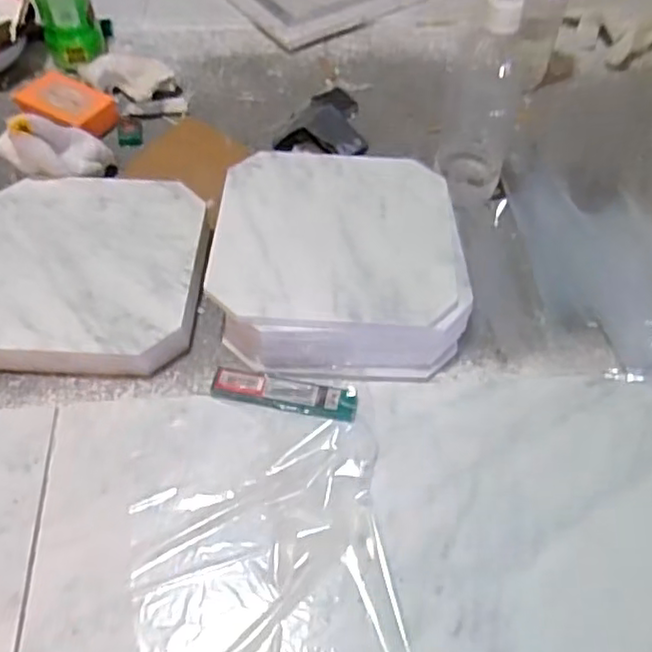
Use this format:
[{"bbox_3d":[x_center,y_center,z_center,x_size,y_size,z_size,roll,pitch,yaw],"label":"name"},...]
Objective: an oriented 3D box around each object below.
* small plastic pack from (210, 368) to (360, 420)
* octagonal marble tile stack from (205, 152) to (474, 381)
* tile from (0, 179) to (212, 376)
[{"bbox_3d":[-0.032,0.052,0.523,0.113,0.010,0.029,8,51,5],"label":"small plastic pack"},{"bbox_3d":[0.011,-0.058,0.588,0.204,0.068,0.219,0,51,-1],"label":"octagonal marble tile stack"},{"bbox_3d":[-0.210,-0.048,0.586,0.201,0.040,0.196,0,51,-1],"label":"tile"}]

